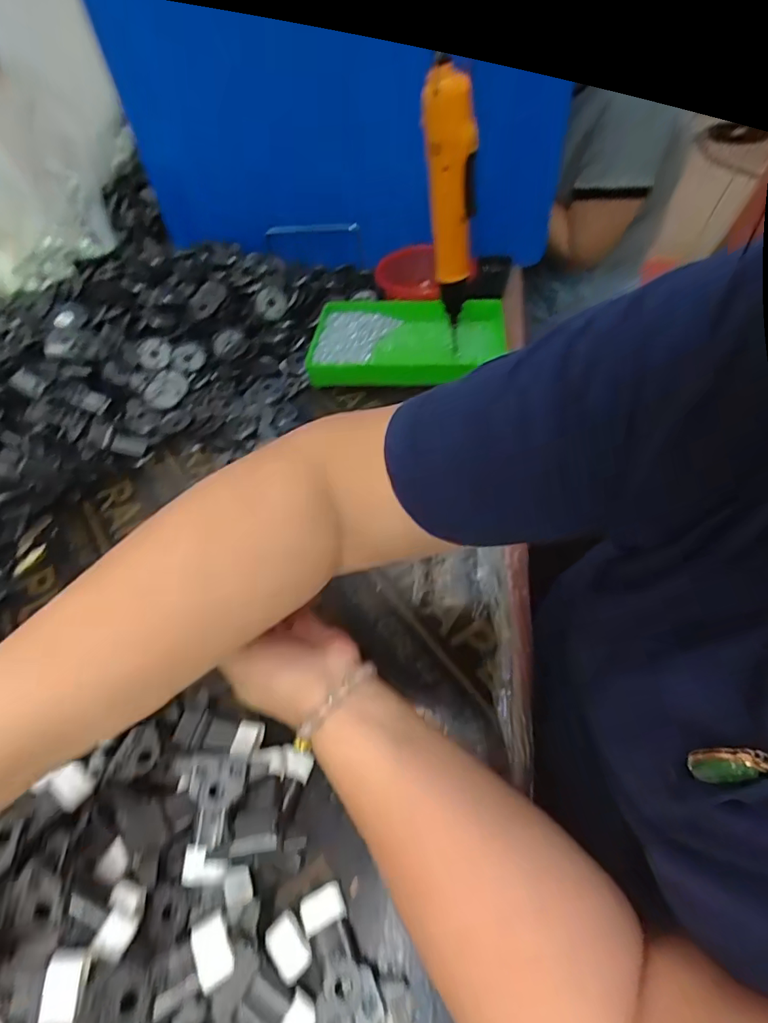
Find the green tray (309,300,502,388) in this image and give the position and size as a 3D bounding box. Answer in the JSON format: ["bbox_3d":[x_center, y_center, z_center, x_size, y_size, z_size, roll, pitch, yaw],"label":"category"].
[{"bbox_3d":[0.033,-0.223,0.645,0.253,0.046,0.154,3,51,6],"label":"green tray"}]

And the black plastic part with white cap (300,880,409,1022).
[{"bbox_3d":[-0.022,0.255,0.278,0.045,0.021,0.068,-25,40,-16],"label":"black plastic part with white cap"}]

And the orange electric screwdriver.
[{"bbox_3d":[0.060,-0.278,0.462,0.049,0.212,0.035,3,51,6],"label":"orange electric screwdriver"}]

